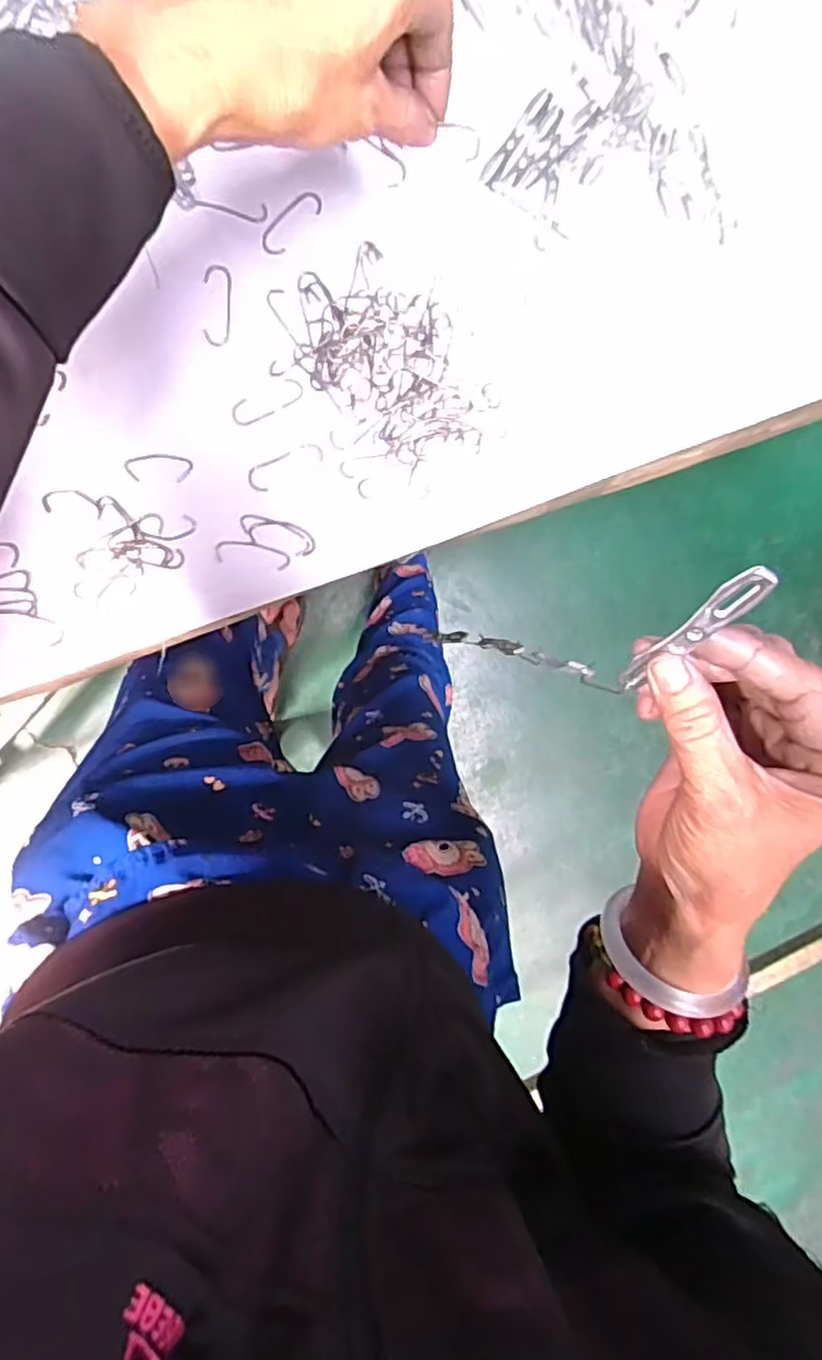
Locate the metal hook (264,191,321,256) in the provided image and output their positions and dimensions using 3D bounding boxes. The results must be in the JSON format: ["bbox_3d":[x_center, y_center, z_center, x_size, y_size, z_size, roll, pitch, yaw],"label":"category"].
[{"bbox_3d":[-0.068,-0.258,0.390,0.017,0.004,0.042,43,88,-9],"label":"metal hook"}]

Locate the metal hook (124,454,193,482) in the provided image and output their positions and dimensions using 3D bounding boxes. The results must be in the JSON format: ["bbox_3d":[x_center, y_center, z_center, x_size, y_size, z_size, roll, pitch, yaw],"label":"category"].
[{"bbox_3d":[-0.141,-0.119,0.389,0.036,0.004,0.016,-3,95,-7],"label":"metal hook"}]

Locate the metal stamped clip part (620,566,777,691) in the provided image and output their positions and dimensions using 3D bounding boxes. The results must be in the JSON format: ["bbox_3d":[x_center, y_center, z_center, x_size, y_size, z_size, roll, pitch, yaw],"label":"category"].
[{"bbox_3d":[0.090,-0.015,0.223,0.009,0.066,0.005,27,54,-9],"label":"metal stamped clip part"}]

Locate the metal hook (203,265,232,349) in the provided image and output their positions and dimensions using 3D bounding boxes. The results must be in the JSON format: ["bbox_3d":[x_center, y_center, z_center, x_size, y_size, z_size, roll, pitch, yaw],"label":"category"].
[{"bbox_3d":[-0.108,-0.209,0.388,0.015,0.004,0.044,1,94,-8],"label":"metal hook"}]

